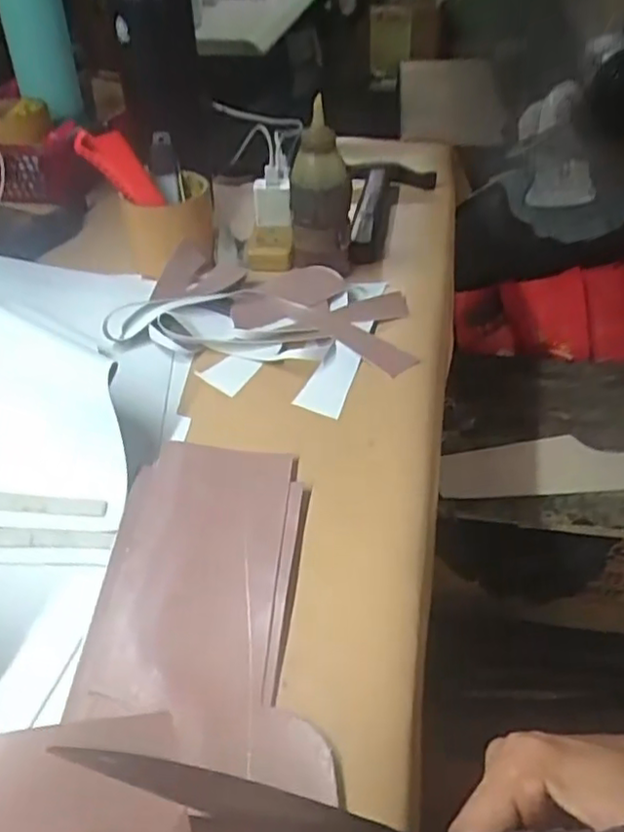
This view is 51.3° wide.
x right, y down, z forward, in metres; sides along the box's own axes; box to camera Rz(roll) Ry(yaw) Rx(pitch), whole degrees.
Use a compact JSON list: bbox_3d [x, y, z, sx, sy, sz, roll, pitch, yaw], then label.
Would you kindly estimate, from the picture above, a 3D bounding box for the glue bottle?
[{"bbox_3d":[0.008,-0.192,0.540,0.051,0.130,0.045,0,43,-1],"label":"glue bottle"}]

